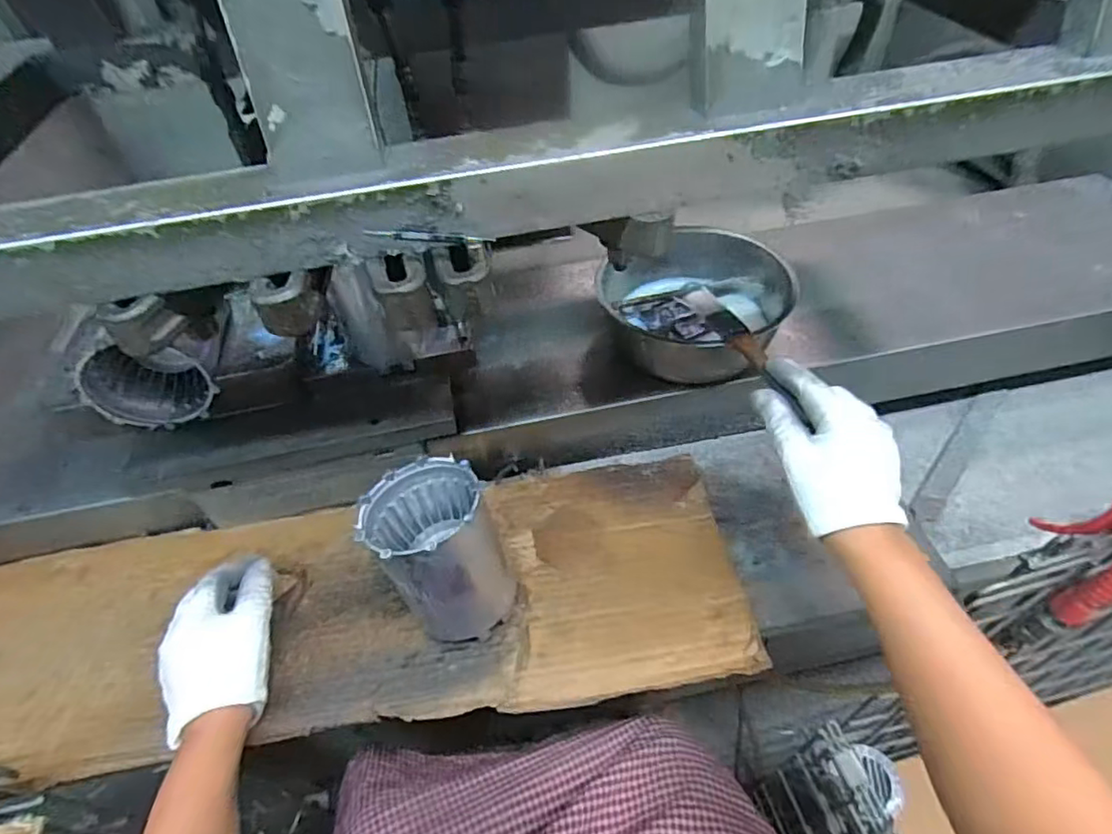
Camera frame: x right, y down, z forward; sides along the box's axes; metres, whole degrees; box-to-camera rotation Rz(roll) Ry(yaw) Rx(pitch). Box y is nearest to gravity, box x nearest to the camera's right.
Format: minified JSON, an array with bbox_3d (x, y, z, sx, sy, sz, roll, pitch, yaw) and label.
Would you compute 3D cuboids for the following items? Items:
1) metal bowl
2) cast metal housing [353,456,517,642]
[{"bbox_3d":[0.145,-0.112,0.593,0.164,0.076,0.154,-2,49,3],"label":"metal bowl"},{"bbox_3d":[-0.091,0.107,0.475,0.117,0.118,0.099,32,59,28],"label":"cast metal housing"}]

